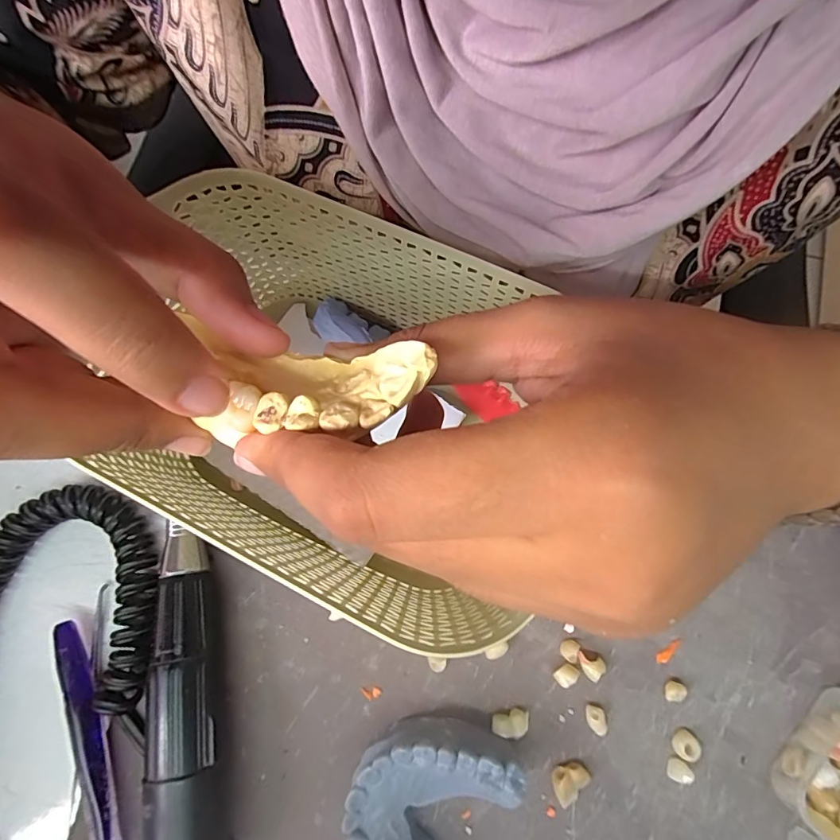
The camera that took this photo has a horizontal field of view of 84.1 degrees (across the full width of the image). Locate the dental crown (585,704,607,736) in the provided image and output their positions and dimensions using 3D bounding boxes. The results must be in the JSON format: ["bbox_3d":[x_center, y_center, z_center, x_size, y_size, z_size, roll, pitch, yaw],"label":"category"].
[{"bbox_3d":[0.072,0.122,0.189,0.007,0.005,0.011,-5,76,0],"label":"dental crown"}]

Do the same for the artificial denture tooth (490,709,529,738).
[{"bbox_3d":[0.037,0.123,0.189,0.015,0.009,0.007,-16,77,-3],"label":"artificial denture tooth"}]

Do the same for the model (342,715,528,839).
[{"bbox_3d":[0.004,0.144,0.175,0.062,0.025,0.055,-44,80,-9],"label":"model"}]

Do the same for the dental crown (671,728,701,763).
[{"bbox_3d":[0.107,0.130,0.187,0.009,0.006,0.010,40,80,9],"label":"dental crown"}]

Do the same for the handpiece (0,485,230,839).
[{"bbox_3d":[-0.139,0.118,0.181,0.125,0.029,0.180,-12,76,-2],"label":"handpiece"}]

